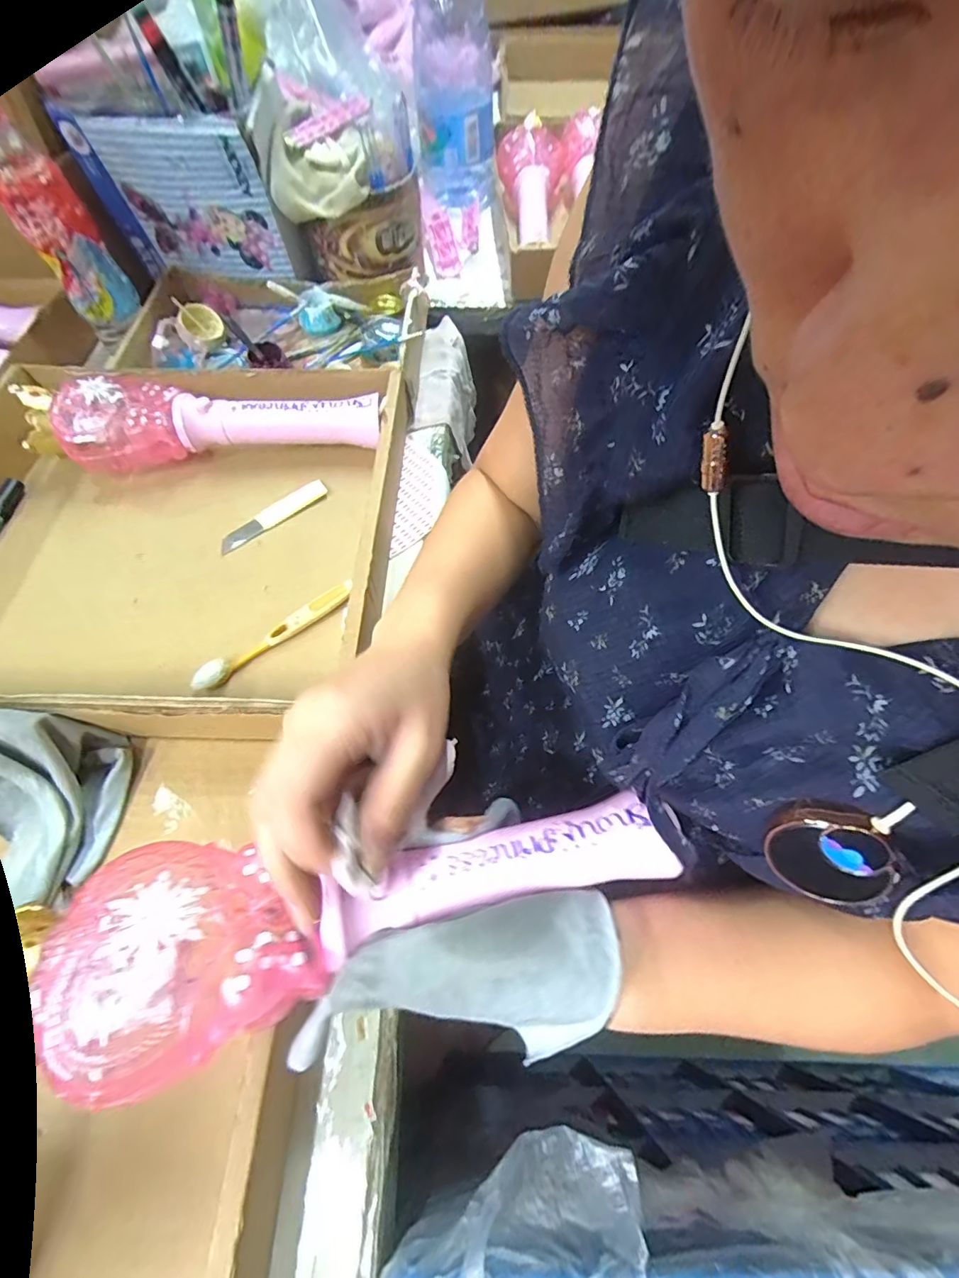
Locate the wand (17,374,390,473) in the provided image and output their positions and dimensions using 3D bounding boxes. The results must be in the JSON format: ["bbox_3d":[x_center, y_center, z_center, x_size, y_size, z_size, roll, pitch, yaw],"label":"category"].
[{"bbox_3d":[-0.248,-0.207,0.459,0.304,0.069,0.078,-8,63,-6],"label":"wand"}]

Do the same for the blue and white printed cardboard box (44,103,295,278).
[{"bbox_3d":[-0.305,-0.444,0.497,0.176,0.159,0.038,4,79,4],"label":"blue and white printed cardboard box"}]

